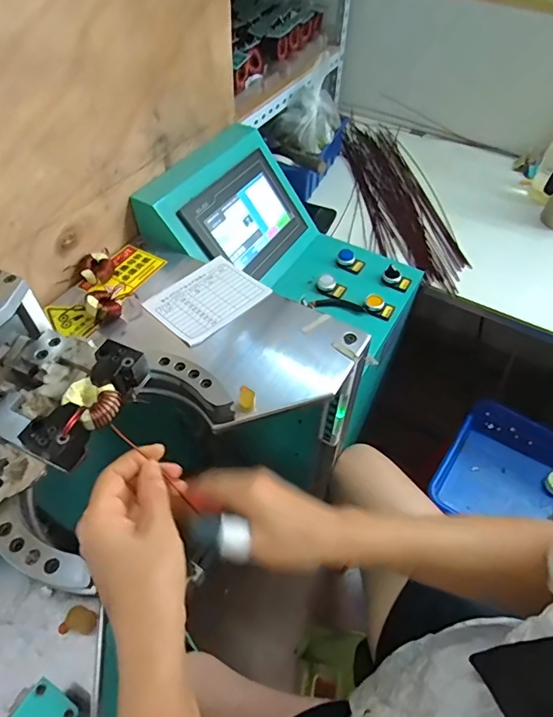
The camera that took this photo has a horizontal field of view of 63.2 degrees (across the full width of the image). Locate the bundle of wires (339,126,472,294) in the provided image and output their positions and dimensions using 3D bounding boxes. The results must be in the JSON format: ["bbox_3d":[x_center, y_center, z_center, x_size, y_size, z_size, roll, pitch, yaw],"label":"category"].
[{"bbox_3d":[0.241,-0.344,0.910,0.152,0.032,0.572,-4,52,-4],"label":"bundle of wires"}]

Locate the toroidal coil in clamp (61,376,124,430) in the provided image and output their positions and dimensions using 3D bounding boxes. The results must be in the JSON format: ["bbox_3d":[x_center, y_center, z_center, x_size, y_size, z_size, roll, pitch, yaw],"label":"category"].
[{"bbox_3d":[-0.134,0.031,0.331,0.040,0.012,0.033,32,59,22],"label":"toroidal coil in clamp"}]

